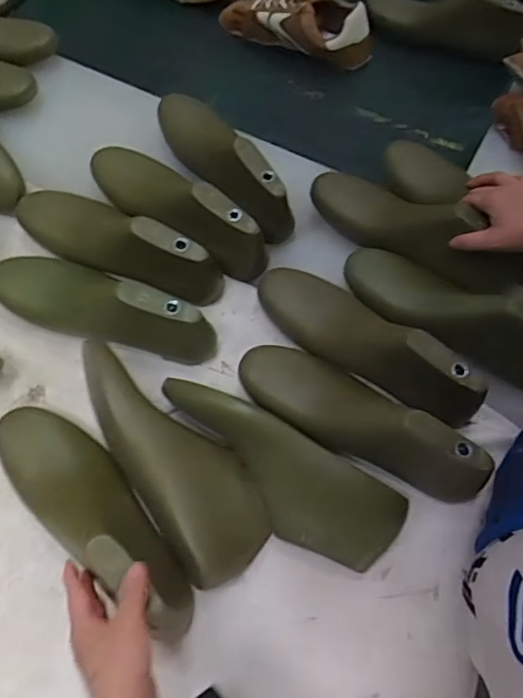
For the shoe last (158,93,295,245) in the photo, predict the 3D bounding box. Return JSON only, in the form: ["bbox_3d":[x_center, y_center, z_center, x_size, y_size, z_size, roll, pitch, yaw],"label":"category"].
[{"bbox_3d":[-0.051,-0.251,0.701,0.088,0.099,0.244,-24,69,-11],"label":"shoe last"}]

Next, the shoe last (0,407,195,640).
[{"bbox_3d":[-0.162,0.151,0.518,0.267,0.086,0.081,42,72,17],"label":"shoe last"}]

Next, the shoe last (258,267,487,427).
[{"bbox_3d":[0.114,-0.013,0.593,0.266,0.091,0.080,35,71,13],"label":"shoe last"}]

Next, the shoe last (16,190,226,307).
[{"bbox_3d":[-0.175,-0.141,0.642,0.276,0.088,0.087,27,69,10],"label":"shoe last"}]

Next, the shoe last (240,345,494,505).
[{"bbox_3d":[0.101,0.067,0.562,0.261,0.088,0.080,26,69,10],"label":"shoe last"}]

